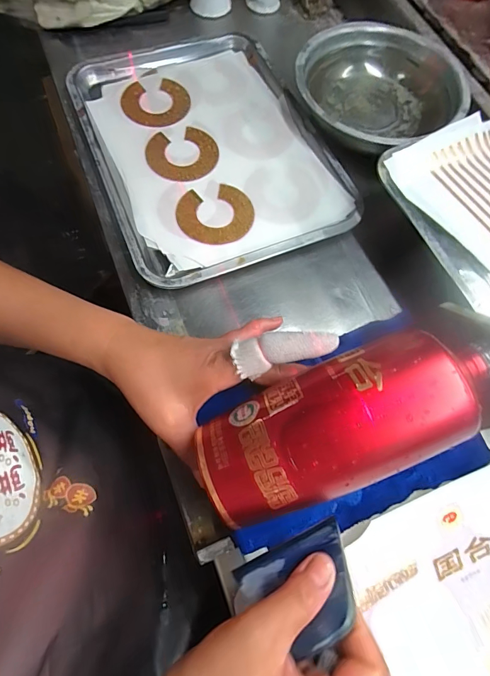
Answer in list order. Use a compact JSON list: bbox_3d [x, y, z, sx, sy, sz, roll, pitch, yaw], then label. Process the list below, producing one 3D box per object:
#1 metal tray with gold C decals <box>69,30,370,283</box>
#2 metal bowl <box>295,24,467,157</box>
[{"bbox_3d":[-0.046,-0.231,0.427,0.250,0.020,0.337,-22,72,-7],"label":"metal tray with gold C decals"},{"bbox_3d":[0.161,-0.300,0.438,0.193,0.054,0.204,0,71,0],"label":"metal bowl"}]

